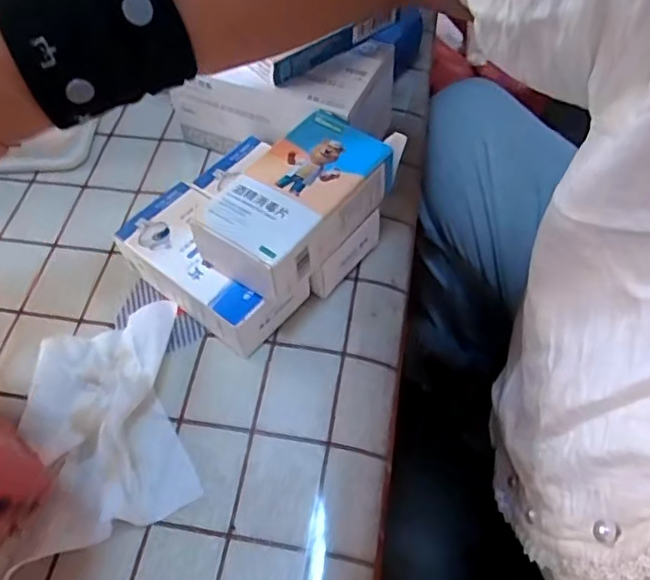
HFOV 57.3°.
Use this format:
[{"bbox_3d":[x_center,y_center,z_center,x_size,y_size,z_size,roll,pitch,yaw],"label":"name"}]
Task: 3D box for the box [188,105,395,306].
[{"bbox_3d":[-0.015,-0.048,0.319,0.060,0.031,0.107,35,65,23],"label":"box"}]

